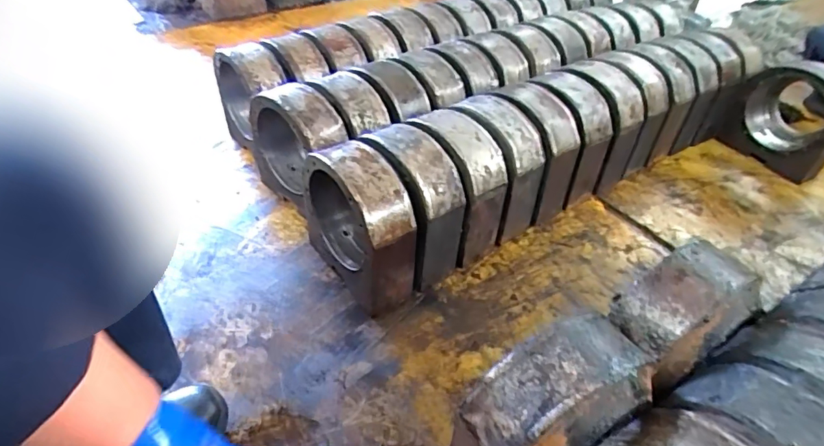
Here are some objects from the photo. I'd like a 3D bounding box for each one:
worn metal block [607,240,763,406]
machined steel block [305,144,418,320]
[{"bbox_3d":[0.333,0.104,0.609,0.167,0.088,0.112,-18,46,-23],"label":"worn metal block"},{"bbox_3d":[-0.097,-0.010,0.825,0.093,0.240,0.241,-26,49,-27],"label":"machined steel block"}]

